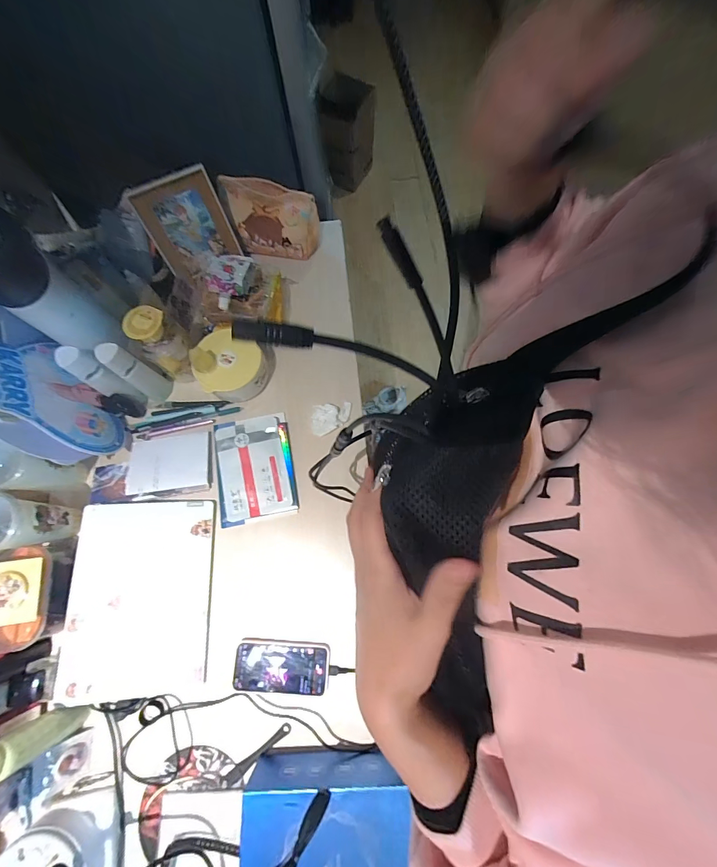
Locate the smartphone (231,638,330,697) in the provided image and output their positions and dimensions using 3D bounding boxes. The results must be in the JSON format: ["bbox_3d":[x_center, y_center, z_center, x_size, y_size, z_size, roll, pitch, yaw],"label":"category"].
[{"bbox_3d":[-0.123,0.375,0.565,0.149,0.012,0.073,4,74,2],"label":"smartphone"}]

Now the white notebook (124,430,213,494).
[{"bbox_3d":[-0.355,0.054,0.660,0.152,0.015,0.106,-5,74,-1],"label":"white notebook"}]

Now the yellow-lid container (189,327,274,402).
[{"bbox_3d":[-0.237,-0.128,0.670,0.119,0.101,0.119,0,74,1],"label":"yellow-lid container"}]

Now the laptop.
[{"bbox_3d":[-0.358,0.264,0.582,0.206,0.011,0.292,1,75,-13],"label":"laptop"}]

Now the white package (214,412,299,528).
[{"bbox_3d":[-0.194,0.062,0.651,0.138,0.013,0.192,-12,74,-3],"label":"white package"}]

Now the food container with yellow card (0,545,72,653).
[{"bbox_3d":[-0.522,0.254,0.550,0.076,0.088,0.145,-7,74,-1],"label":"food container with yellow card"}]

